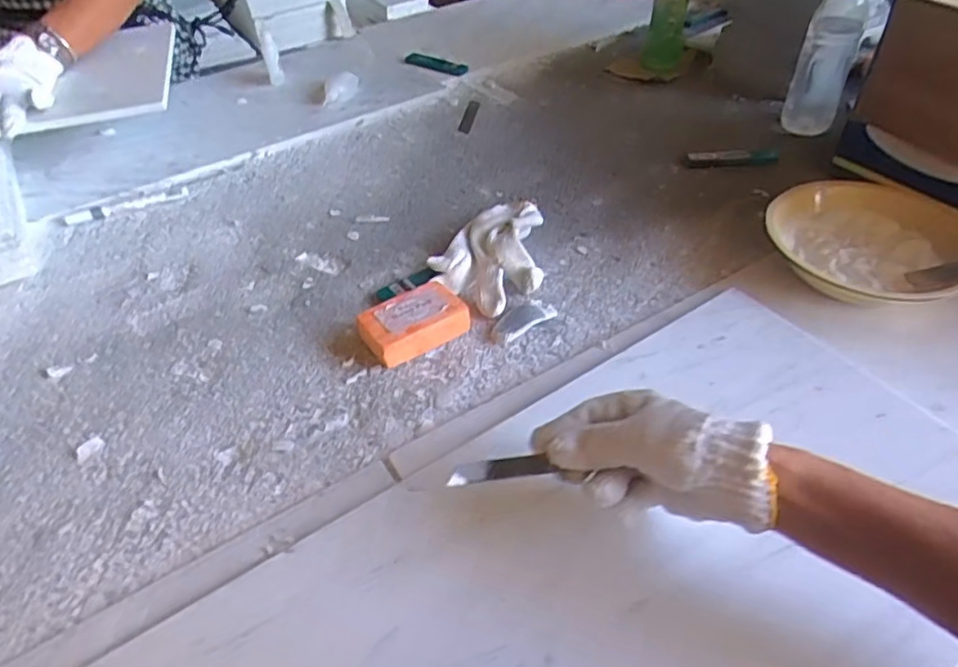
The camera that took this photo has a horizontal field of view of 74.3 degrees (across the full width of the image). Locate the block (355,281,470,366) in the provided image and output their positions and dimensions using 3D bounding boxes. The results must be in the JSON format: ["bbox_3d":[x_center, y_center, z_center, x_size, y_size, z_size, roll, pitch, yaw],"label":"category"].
[{"bbox_3d":[-0.064,-0.011,0.604,0.092,0.034,0.061,-29,49,-23],"label":"block"}]

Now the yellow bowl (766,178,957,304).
[{"bbox_3d":[0.389,-0.088,0.637,0.189,0.050,0.196,-2,44,2],"label":"yellow bowl"}]

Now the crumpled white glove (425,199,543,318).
[{"bbox_3d":[0.022,-0.089,0.677,0.112,0.037,0.163,19,49,22],"label":"crumpled white glove"}]

